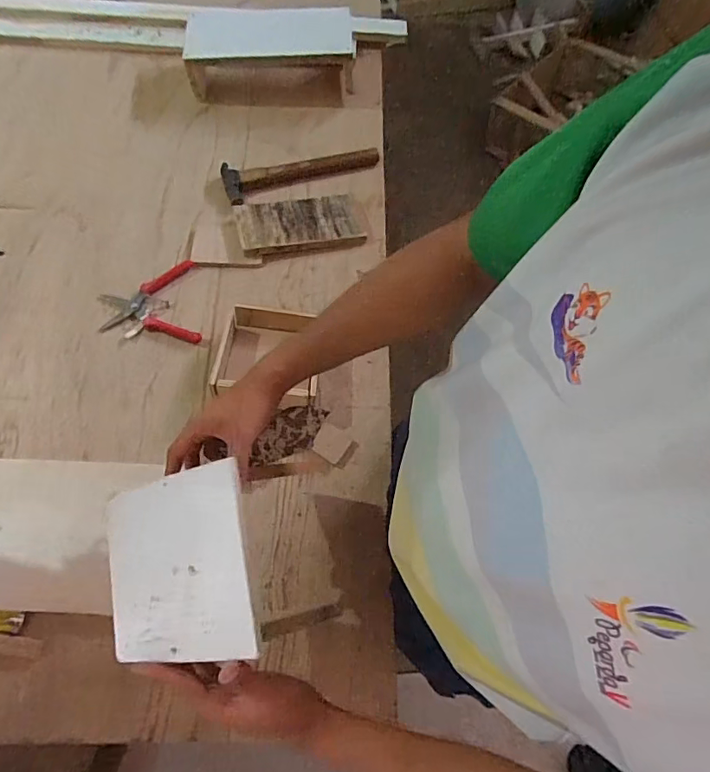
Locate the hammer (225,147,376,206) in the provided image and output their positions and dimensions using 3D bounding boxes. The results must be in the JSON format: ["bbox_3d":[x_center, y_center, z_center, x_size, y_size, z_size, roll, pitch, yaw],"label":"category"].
[{"bbox_3d":[-0.096,-0.400,0.909,0.293,0.042,0.088,-21,69,-12],"label":"hammer"}]

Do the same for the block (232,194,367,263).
[{"bbox_3d":[-0.094,-0.279,0.847,0.212,0.024,0.111,-11,67,-8],"label":"block"}]

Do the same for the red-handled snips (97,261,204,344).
[{"bbox_3d":[-0.331,-0.125,0.787,0.146,0.015,0.144,-11,67,-8],"label":"red-handled snips"}]

